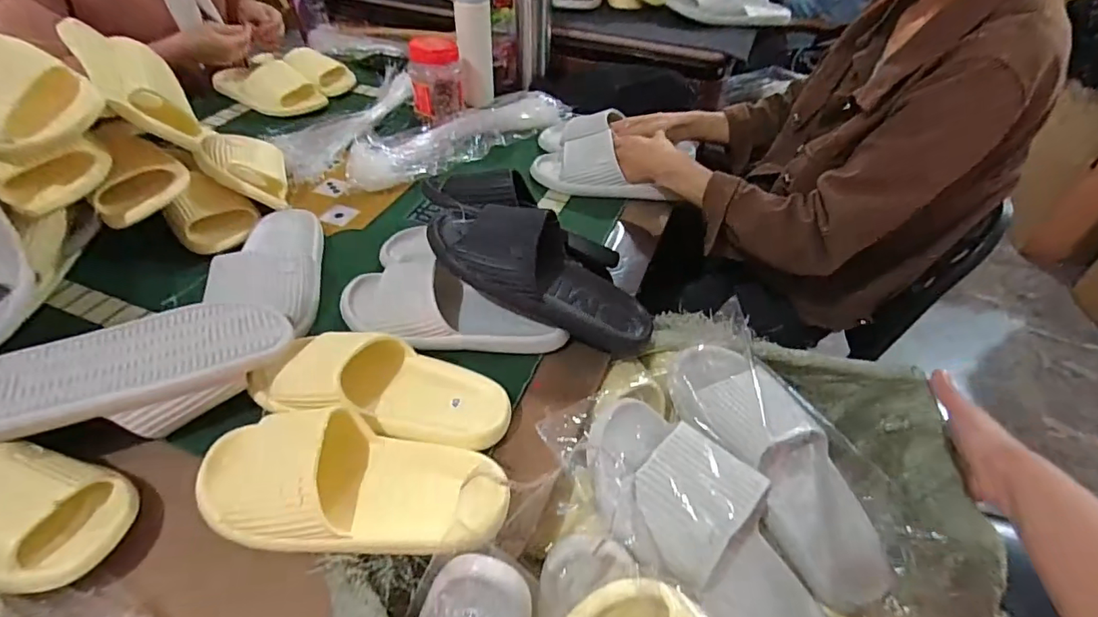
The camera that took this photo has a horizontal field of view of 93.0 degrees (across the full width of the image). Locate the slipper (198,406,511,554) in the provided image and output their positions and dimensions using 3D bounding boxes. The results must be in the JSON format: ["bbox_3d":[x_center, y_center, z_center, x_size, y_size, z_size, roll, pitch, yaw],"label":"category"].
[{"bbox_3d":[-0.167,0.142,0.431,0.262,0.071,0.110,6,46,4],"label":"slipper"}]

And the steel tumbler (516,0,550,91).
[{"bbox_3d":[-0.033,-0.554,1.031,0.067,0.203,0.062,2,46,0],"label":"steel tumbler"}]

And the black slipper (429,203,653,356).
[{"bbox_3d":[-0.003,-0.043,0.589,0.273,0.077,0.100,30,48,-7],"label":"black slipper"}]

